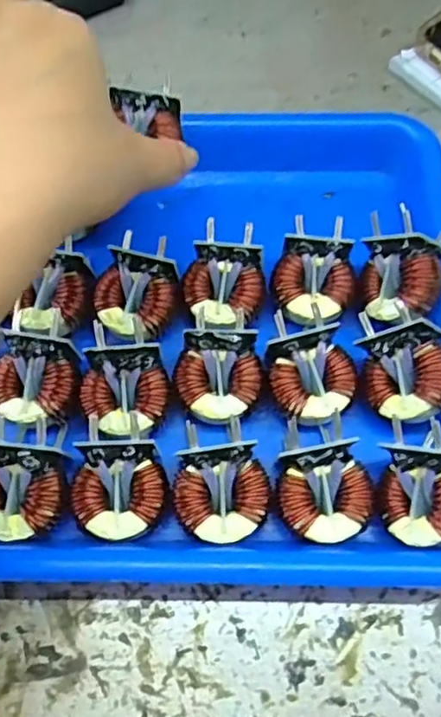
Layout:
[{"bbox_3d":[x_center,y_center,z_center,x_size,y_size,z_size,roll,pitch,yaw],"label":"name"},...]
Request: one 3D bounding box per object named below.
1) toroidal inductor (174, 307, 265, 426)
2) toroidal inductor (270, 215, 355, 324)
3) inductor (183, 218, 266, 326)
[{"bbox_3d":[-0.001,0.006,0.299,0.038,0.026,0.048,3,64,2],"label":"toroidal inductor"},{"bbox_3d":[0.046,-0.043,0.324,0.040,0.019,0.051,-2,87,3],"label":"toroidal inductor"},{"bbox_3d":[0.002,-0.041,0.325,0.039,0.021,0.050,4,83,8],"label":"inductor"}]

